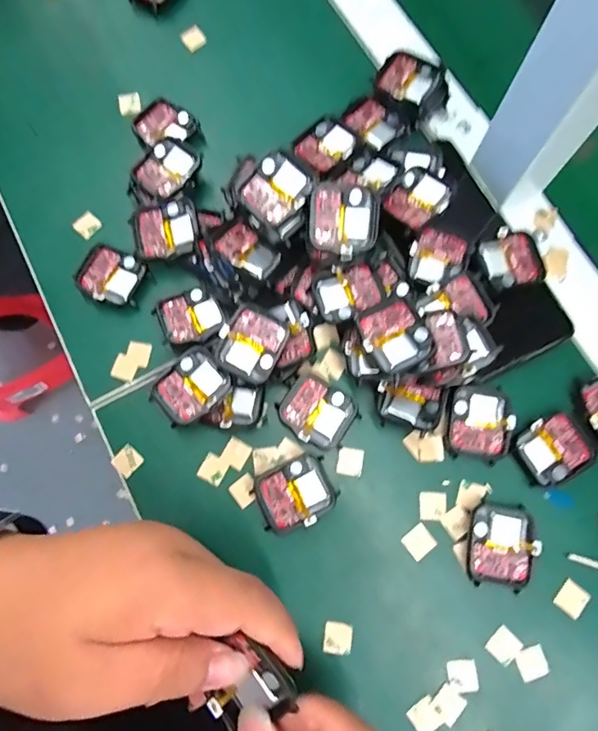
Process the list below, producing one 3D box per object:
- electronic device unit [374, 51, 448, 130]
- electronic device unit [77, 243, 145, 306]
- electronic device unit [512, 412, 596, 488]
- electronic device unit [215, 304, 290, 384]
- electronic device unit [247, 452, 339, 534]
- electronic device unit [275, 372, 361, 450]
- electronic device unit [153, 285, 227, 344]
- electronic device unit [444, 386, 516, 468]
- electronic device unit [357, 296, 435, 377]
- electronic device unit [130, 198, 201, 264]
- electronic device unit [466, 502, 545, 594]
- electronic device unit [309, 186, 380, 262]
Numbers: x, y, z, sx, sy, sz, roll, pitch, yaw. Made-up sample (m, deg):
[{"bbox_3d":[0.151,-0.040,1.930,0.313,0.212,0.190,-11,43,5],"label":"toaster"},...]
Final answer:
[{"bbox_3d":[0.079,-0.197,0.322,0.046,0.014,0.041,44,80,10],"label":"electronic device unit"},{"bbox_3d":[-0.126,-0.059,0.310,0.042,0.012,0.036,25,78,6],"label":"electronic device unit"},{"bbox_3d":[0.154,0.051,0.278,0.042,0.008,0.037,-28,78,-6],"label":"electronic device unit"},{"bbox_3d":[-0.029,-0.013,0.281,0.038,0.007,0.041,28,86,5],"label":"electronic device unit"},{"bbox_3d":[-0.002,0.077,0.276,0.045,0.012,0.037,-27,78,-6],"label":"electronic device unit"},{"bbox_3d":[0.012,0.029,0.287,0.043,0.012,0.038,34,79,8],"label":"electronic device unit"},{"bbox_3d":[-0.071,-0.031,0.302,0.039,0.011,0.036,-28,78,-6],"label":"electronic device unit"},{"bbox_3d":[0.111,0.035,0.283,0.037,0.009,0.045,12,77,3],"label":"electronic device unit"},{"bbox_3d":[0.055,-0.016,0.267,0.035,0.013,0.040,-28,78,-6],"label":"electronic device unit"},{"bbox_3d":[-0.089,-0.090,0.305,0.042,0.008,0.038,-13,77,-3],"label":"electronic device unit"},{"bbox_3d":[0.118,0.104,0.267,0.037,0.011,0.046,9,77,3],"label":"electronic device unit"},{"bbox_3d":[0.026,-0.085,0.275,0.042,0.008,0.040,0,106,-12],"label":"electronic device unit"}]

